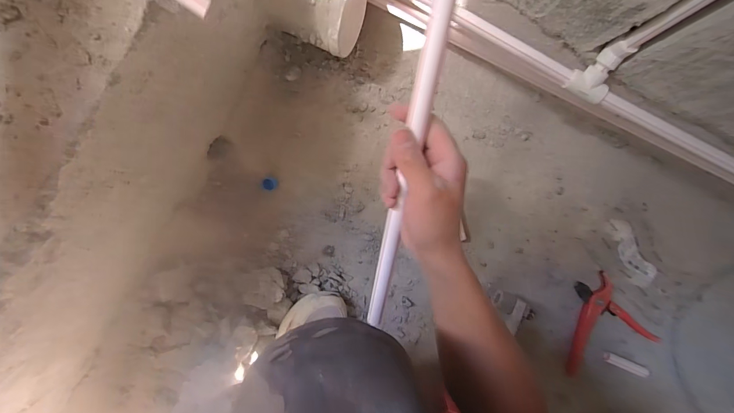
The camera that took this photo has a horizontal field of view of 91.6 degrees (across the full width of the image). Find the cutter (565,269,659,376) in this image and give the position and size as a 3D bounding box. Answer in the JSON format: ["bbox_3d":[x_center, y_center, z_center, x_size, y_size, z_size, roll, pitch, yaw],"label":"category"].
[{"bbox_3d":[0.454,0.228,0.707,0.176,0.025,0.168,-27,92,-6],"label":"cutter"}]

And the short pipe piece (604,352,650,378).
[{"bbox_3d":[0.508,0.309,0.692,0.089,0.015,0.020,23,86,7],"label":"short pipe piece"}]

